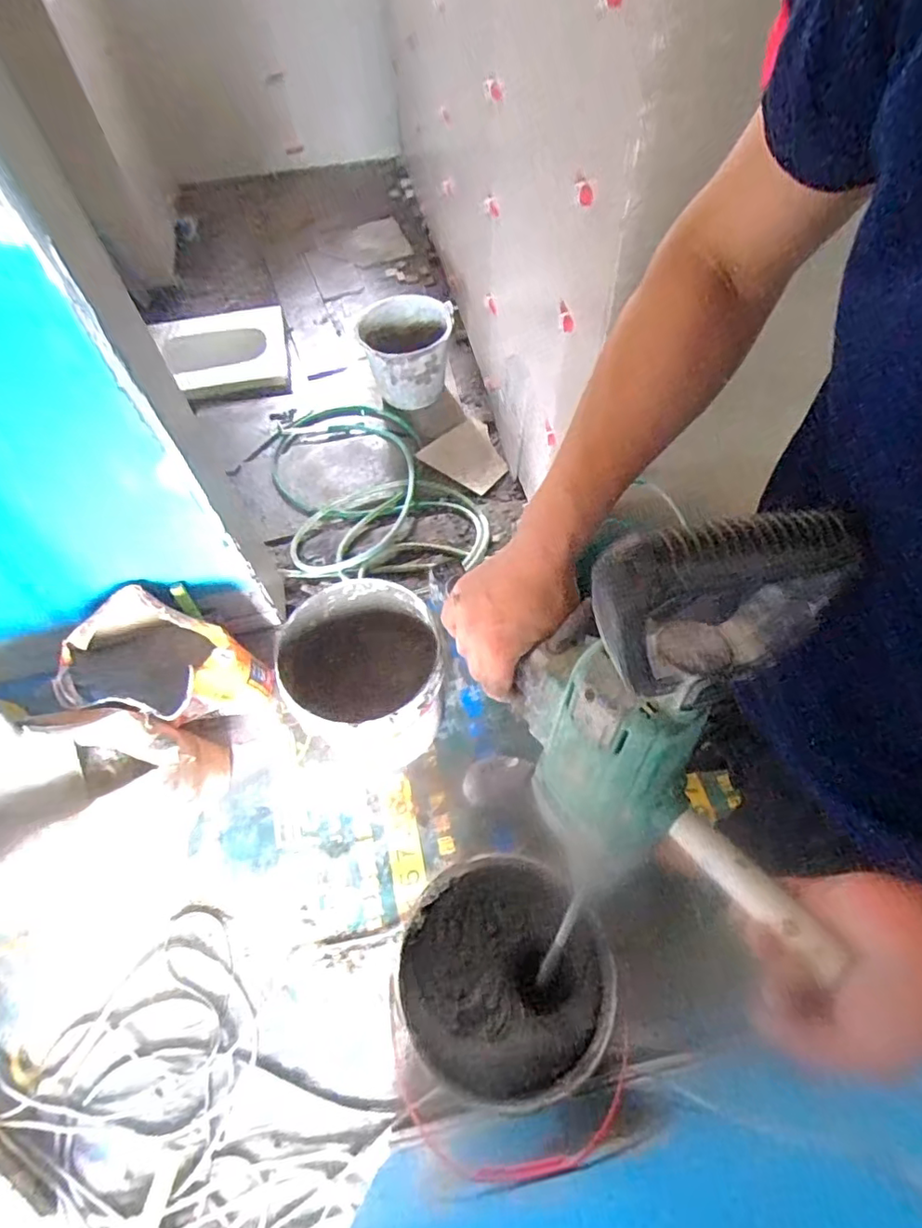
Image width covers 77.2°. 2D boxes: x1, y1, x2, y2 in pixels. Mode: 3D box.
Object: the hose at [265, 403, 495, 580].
[{"bbox_3d":[-0.266,-0.391,1.780,0.589,0.068,0.740,-13,60,-5],"label":"hose"}]

